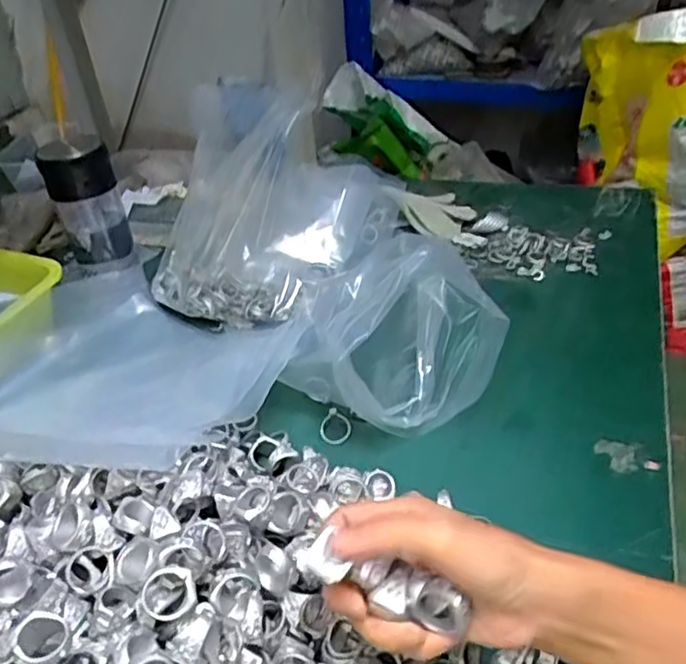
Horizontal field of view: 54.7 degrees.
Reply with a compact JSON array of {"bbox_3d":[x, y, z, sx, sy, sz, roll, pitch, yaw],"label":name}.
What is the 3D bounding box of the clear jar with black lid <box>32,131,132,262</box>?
[{"bbox_3d":[-0.275,-0.142,0.708,0.069,0.129,0.068,-19,39,-21],"label":"clear jar with black lid"}]

